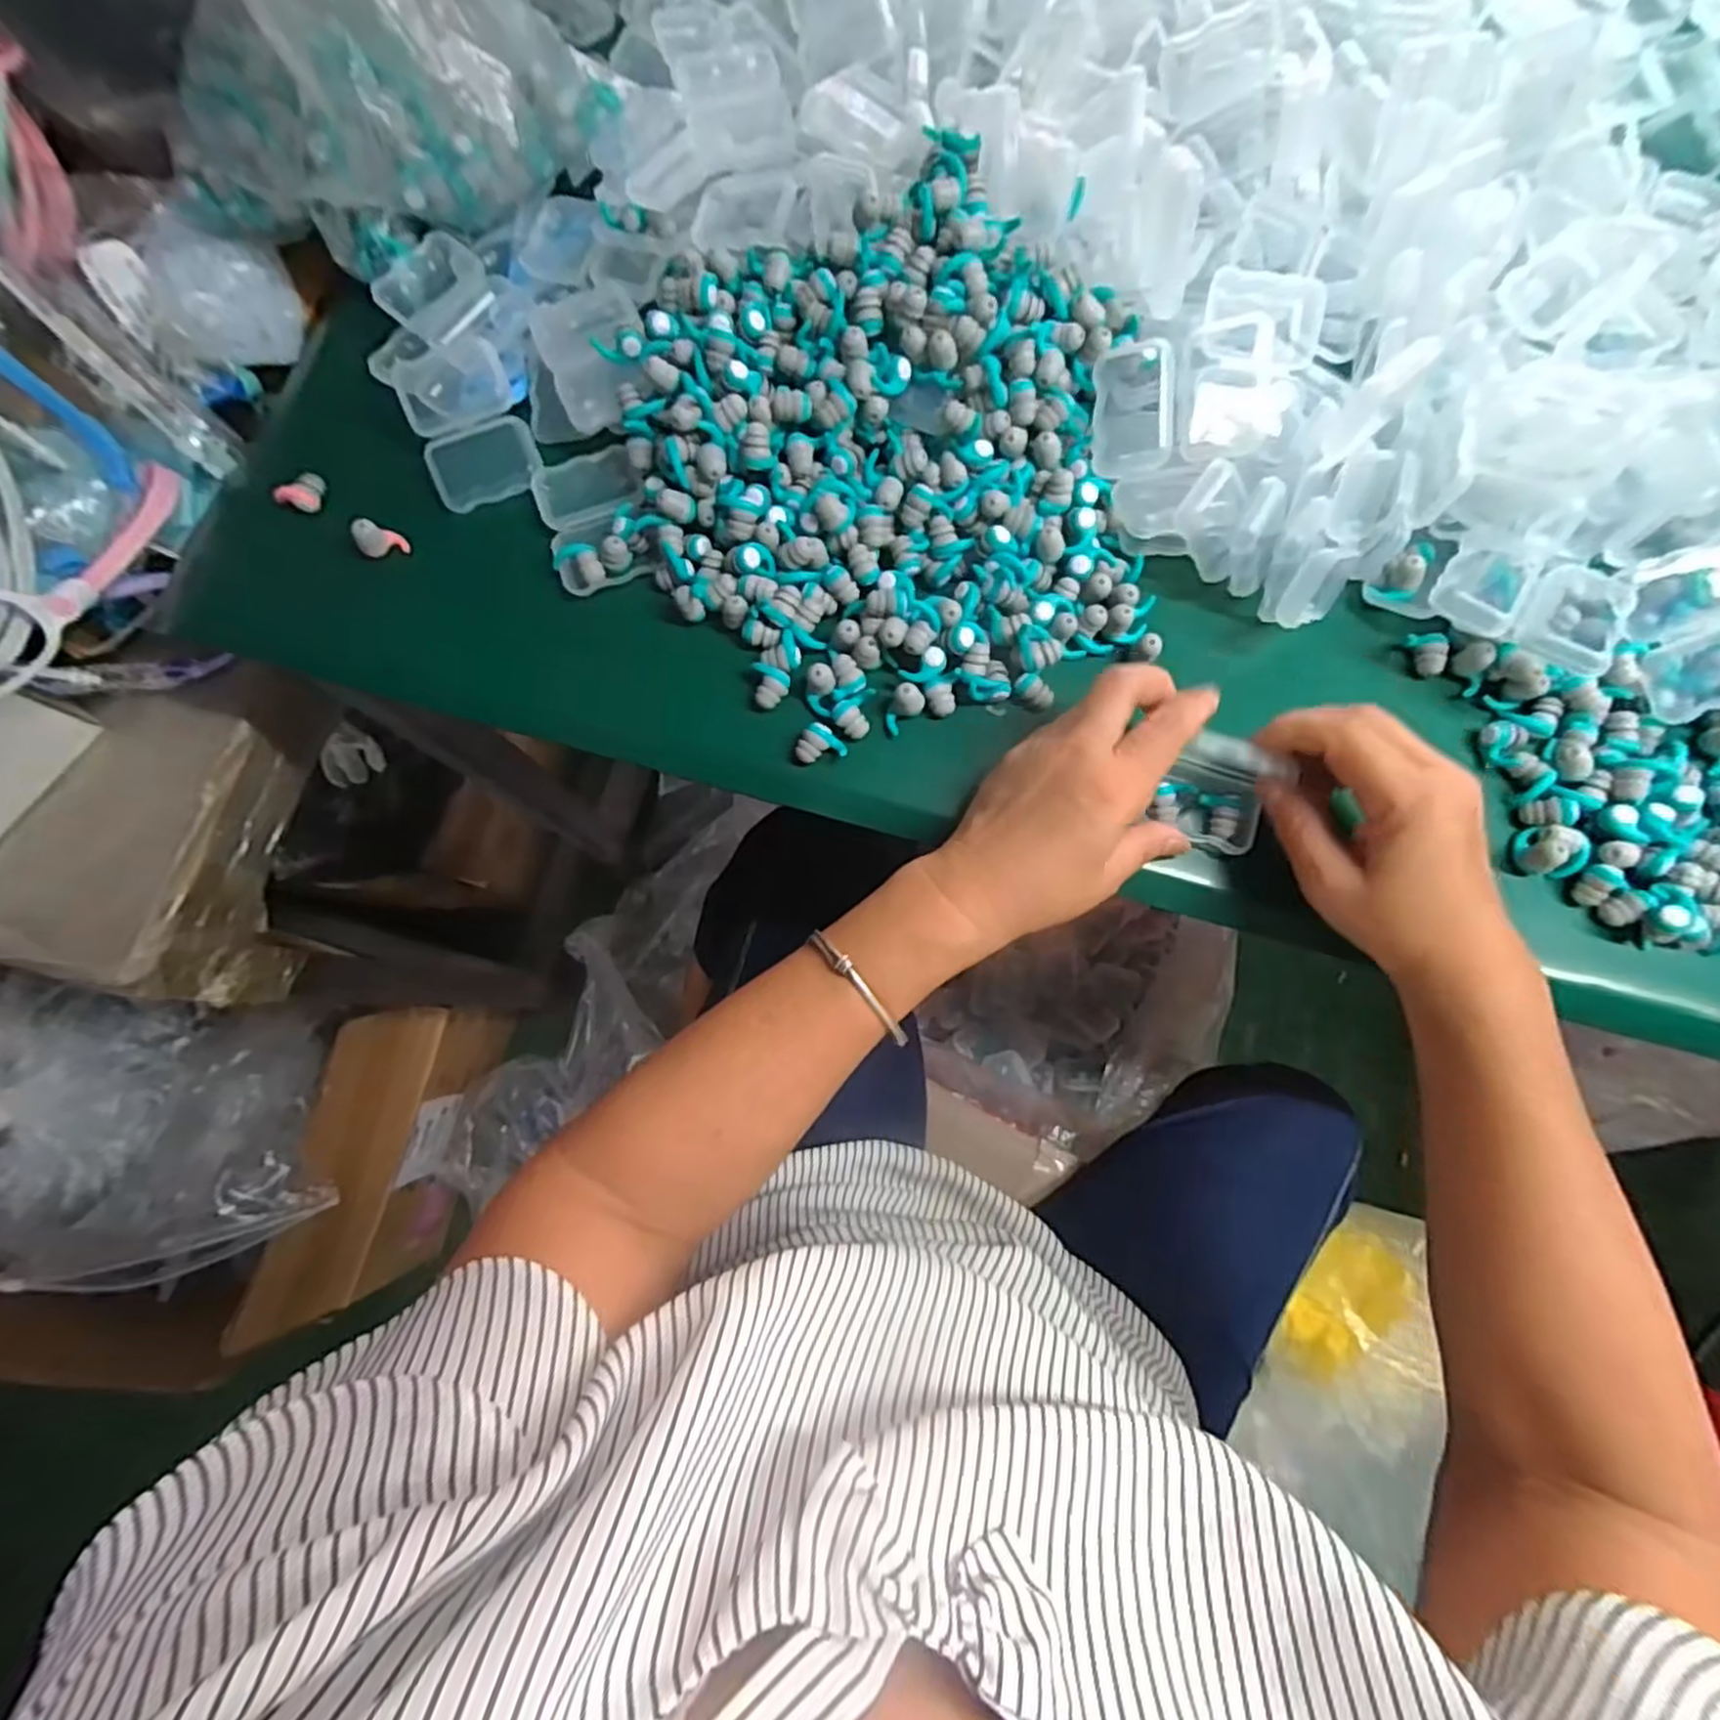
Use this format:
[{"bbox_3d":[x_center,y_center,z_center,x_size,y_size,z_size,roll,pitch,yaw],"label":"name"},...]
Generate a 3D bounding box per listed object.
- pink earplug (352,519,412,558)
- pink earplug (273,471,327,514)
[{"bbox_3d":[-0.245,-0.164,0.377,0.021,0.018,0.011,-15,78,-3],"label":"pink earplug"},{"bbox_3d":[-0.288,-0.190,0.385,0.014,0.013,0.024,39,81,8],"label":"pink earplug"}]

